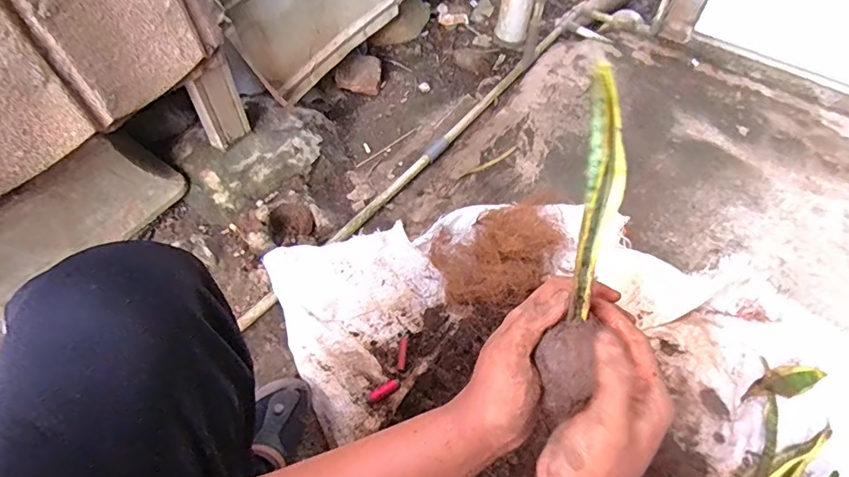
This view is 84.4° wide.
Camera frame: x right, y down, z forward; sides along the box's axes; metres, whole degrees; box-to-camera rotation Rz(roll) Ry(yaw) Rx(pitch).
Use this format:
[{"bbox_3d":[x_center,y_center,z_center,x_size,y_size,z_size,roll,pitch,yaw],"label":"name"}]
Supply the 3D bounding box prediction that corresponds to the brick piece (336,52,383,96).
[{"bbox_3d":[-0.167,-0.418,1.188,0.118,0.076,0.088,-6,56,-7],"label":"brick piece"}]

